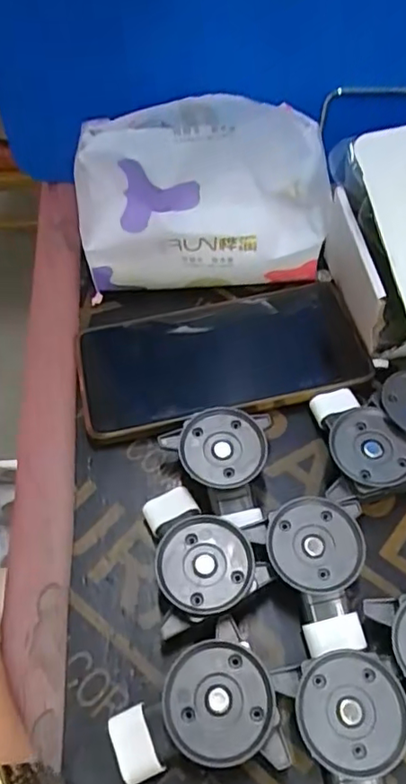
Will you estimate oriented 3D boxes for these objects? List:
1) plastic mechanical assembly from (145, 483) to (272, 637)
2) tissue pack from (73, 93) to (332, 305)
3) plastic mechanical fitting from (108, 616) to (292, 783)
[{"bbox_3d":[-0.002,0.074,0.272,0.048,0.030,0.064,-16,58,-10],"label":"plastic mechanical assembly"},{"bbox_3d":[0.000,-0.119,0.348,0.142,0.093,0.063,-3,57,-2],"label":"tissue pack"},{"bbox_3d":[-0.004,0.133,0.233,0.064,0.030,0.053,-22,60,-14],"label":"plastic mechanical fitting"}]

